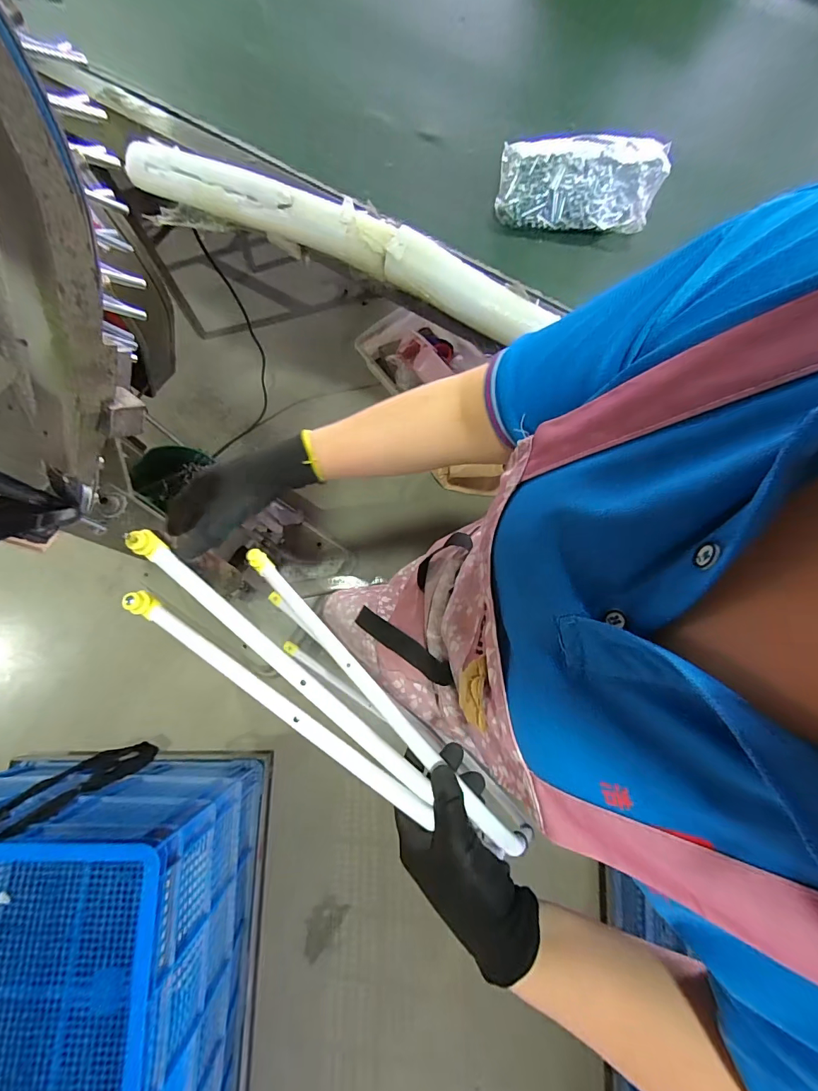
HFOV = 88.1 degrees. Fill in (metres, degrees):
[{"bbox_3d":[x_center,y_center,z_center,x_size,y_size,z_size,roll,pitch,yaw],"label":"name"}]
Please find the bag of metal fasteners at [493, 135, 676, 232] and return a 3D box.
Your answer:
[{"bbox_3d":[0.290,-0.617,0.719,0.267,0.072,0.140,6,76,0],"label":"bag of metal fasteners"}]

